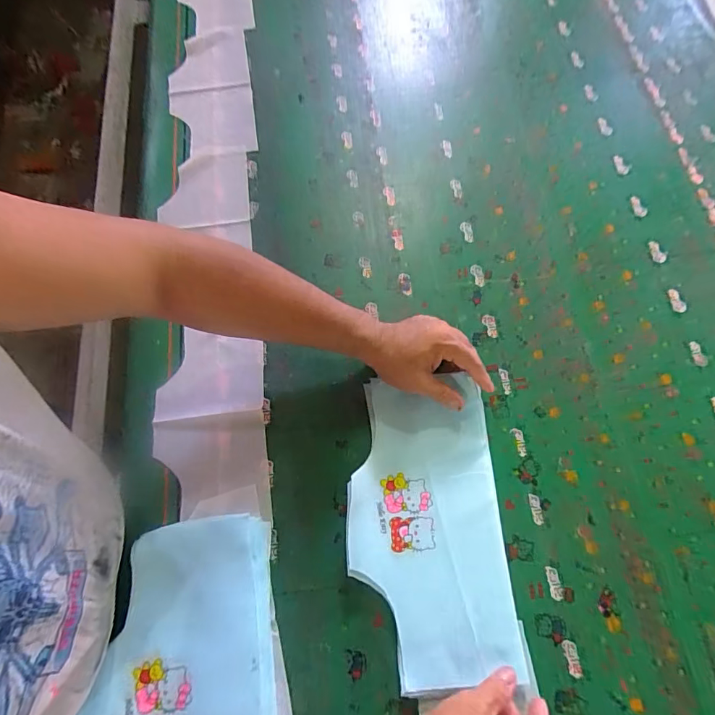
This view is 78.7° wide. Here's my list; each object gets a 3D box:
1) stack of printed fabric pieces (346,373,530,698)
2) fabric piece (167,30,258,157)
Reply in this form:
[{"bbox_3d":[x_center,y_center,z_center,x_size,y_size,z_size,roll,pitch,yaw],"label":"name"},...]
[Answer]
[{"bbox_3d":[0.076,0.180,0.484,0.169,0.029,0.311,-5,70,-2],"label":"stack of printed fabric pieces"},{"bbox_3d":[-0.244,-0.441,0.723,0.135,0.013,0.268,-11,68,1],"label":"fabric piece"}]

